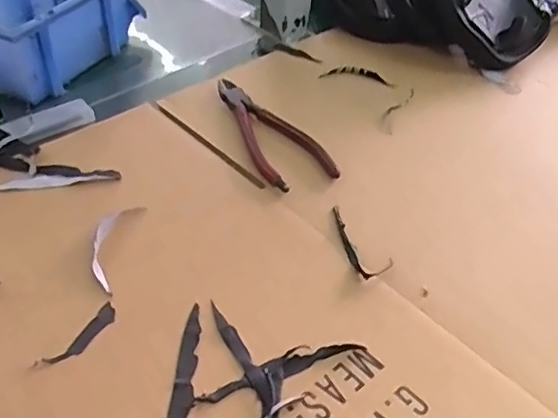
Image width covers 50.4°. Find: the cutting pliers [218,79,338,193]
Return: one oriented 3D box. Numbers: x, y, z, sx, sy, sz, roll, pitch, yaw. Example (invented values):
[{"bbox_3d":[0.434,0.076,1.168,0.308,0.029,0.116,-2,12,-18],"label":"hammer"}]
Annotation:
[{"bbox_3d":[-0.004,-0.068,0.500,0.060,0.014,0.141,-14,46,-19],"label":"cutting pliers"}]

